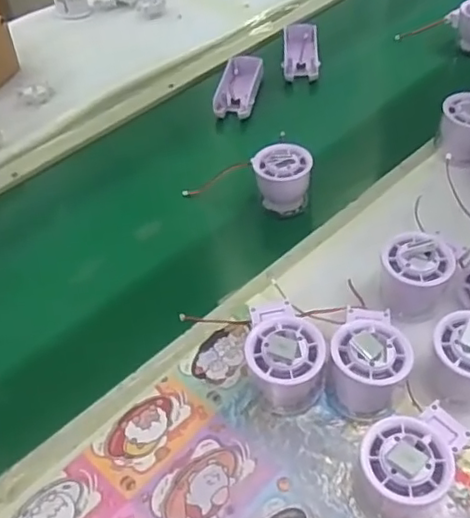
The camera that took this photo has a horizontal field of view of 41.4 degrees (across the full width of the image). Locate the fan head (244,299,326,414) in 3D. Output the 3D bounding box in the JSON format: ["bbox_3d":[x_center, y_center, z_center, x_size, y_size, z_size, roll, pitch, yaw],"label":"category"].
[{"bbox_3d":[0.036,0.071,0.487,0.058,0.060,0.085,-9,50,-5],"label":"fan head"}]

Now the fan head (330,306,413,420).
[{"bbox_3d":[0.103,0.074,0.481,0.059,0.058,0.086,9,51,11],"label":"fan head"}]

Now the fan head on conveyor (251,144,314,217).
[{"bbox_3d":[0.047,-0.080,0.649,0.064,0.061,0.056,-2,49,1],"label":"fan head on conveyor"}]

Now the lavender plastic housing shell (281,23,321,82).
[{"bbox_3d":[0.088,-0.280,0.834,0.048,0.020,0.101,-5,58,8],"label":"lavender plastic housing shell"}]

